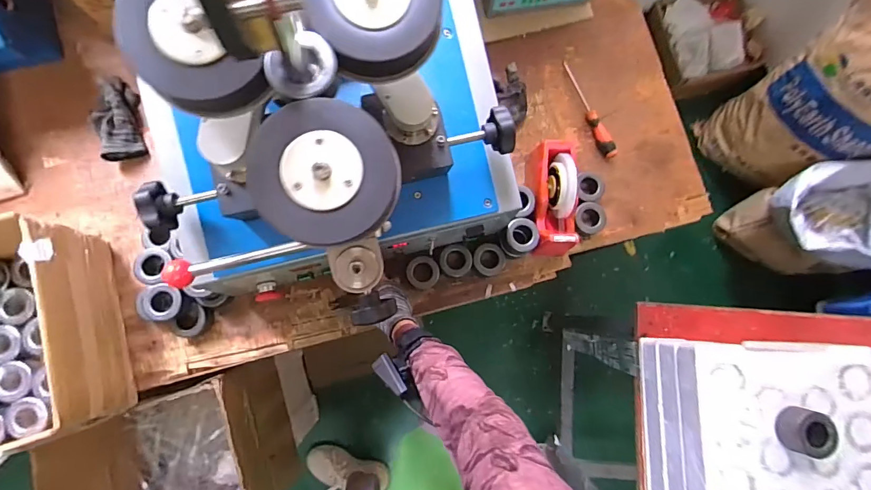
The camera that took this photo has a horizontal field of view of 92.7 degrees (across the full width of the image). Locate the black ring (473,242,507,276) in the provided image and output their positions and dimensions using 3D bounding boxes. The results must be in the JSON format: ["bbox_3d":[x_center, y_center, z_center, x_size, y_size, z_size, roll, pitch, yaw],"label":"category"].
[{"bbox_3d":[0.101,0.028,0.780,0.059,0.039,0.059,1,82,-4],"label":"black ring"}]

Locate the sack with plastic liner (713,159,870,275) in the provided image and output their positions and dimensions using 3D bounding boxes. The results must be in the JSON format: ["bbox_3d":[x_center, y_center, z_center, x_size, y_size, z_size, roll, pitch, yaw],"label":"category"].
[{"bbox_3d":[1.189,-0.068,1.293,0.298,0.415,0.314,-8,82,-5],"label":"sack with plastic liner"}]

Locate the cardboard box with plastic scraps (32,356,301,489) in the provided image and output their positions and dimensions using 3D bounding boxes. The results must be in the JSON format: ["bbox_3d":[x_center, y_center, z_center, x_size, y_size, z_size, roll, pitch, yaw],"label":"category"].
[{"bbox_3d":[-0.495,0.431,0.834,0.323,0.276,0.292,-16,83,-6],"label":"cardboard box with plastic scraps"}]

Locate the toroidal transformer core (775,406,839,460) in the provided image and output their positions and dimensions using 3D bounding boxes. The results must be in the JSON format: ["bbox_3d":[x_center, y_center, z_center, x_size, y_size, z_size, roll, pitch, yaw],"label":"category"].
[{"bbox_3d":[0.524,0.264,0.584,0.055,0.039,0.061,14,81,-2],"label":"toroidal transformer core"}]

